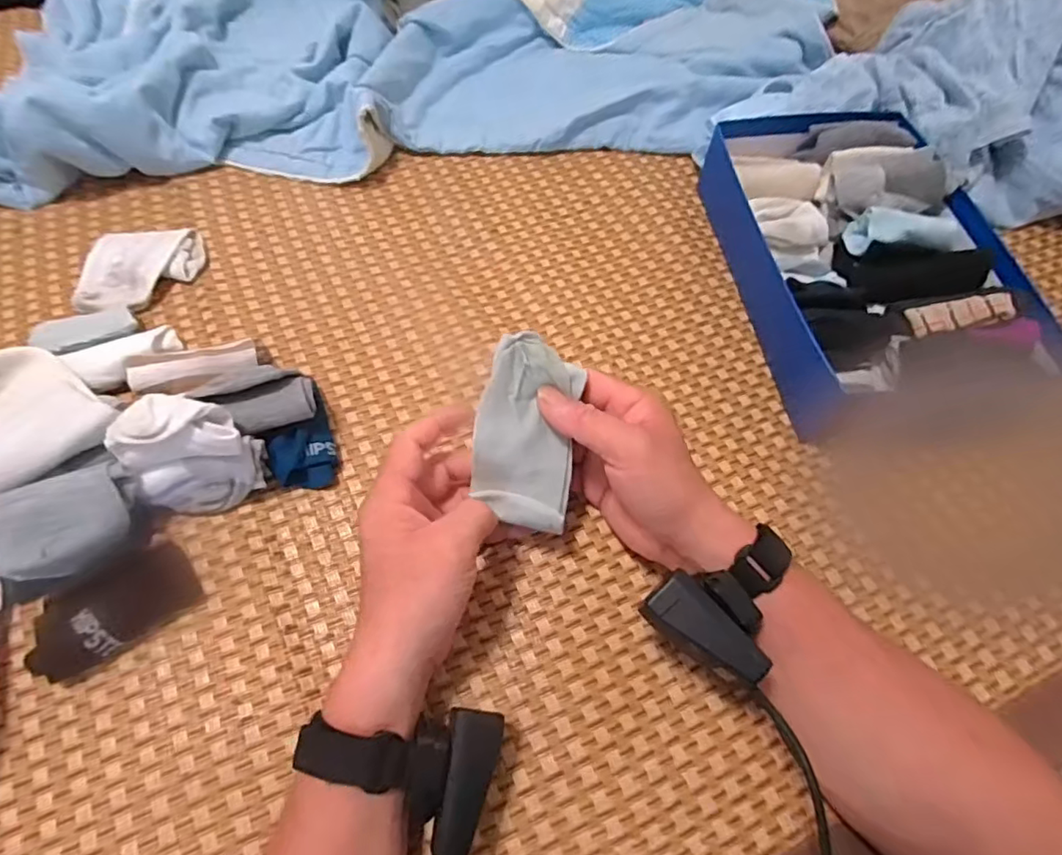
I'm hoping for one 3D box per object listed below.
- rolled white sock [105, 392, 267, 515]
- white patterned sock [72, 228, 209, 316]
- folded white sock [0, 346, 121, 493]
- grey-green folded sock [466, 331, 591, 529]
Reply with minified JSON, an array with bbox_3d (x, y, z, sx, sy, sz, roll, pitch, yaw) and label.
[{"bbox_3d":[-0.225,0.022,0.377,0.063,0.080,0.067,1,62,-1],"label":"rolled white sock"},{"bbox_3d":[-0.349,-0.141,0.505,0.101,0.015,0.094,-5,62,-4],"label":"white patterned sock"},{"bbox_3d":[-0.371,-0.009,0.402,0.150,0.037,0.093,26,63,33],"label":"folded white sock"},{"bbox_3d":[-0.003,0.003,0.357,0.065,0.025,0.121,-1,103,-2],"label":"grey-green folded sock"}]

